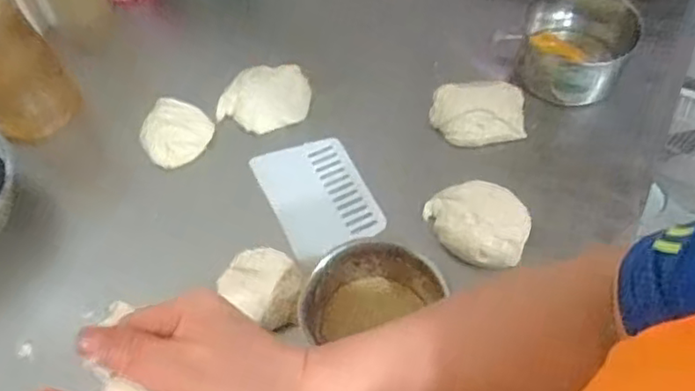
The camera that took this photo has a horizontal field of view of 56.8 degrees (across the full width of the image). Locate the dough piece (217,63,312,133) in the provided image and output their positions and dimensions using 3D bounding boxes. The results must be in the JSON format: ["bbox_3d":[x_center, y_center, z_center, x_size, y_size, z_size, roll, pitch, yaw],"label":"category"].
[{"bbox_3d":[-0.097,-0.113,0.747,0.107,0.029,0.069,-10,58,-3],"label":"dough piece"}]

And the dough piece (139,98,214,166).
[{"bbox_3d":[-0.194,-0.071,0.723,0.078,0.023,0.072,-2,58,3],"label":"dough piece"}]

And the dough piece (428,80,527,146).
[{"bbox_3d":[0.150,-0.094,0.731,0.107,0.034,0.075,-10,58,-3],"label":"dough piece"}]

